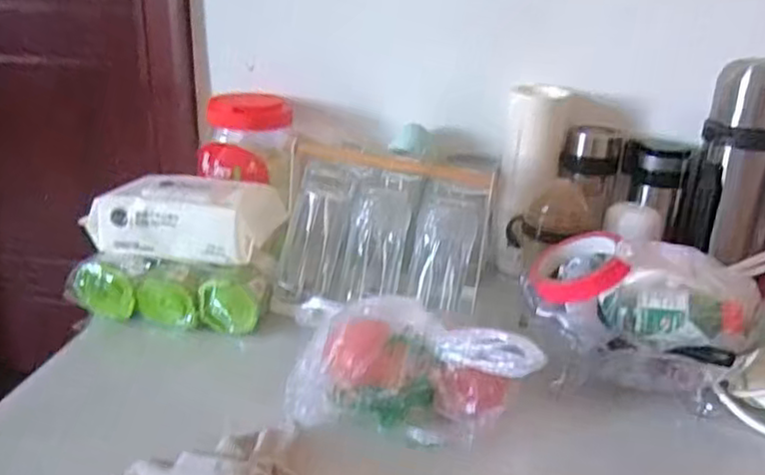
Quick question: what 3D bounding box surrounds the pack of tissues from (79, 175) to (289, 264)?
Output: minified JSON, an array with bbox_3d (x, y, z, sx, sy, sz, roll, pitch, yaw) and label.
[{"bbox_3d":[-0.229,-0.028,0.788,0.217,0.077,0.095,2,22,0],"label":"pack of tissues"}]

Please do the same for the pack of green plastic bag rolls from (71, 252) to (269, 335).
[{"bbox_3d":[-0.242,0.059,0.767,0.214,0.068,0.078,8,23,14],"label":"pack of green plastic bag rolls"}]

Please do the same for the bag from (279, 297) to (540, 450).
[{"bbox_3d":[0.022,0.117,0.601,0.213,0.107,0.076,7,22,11],"label":"bag"}]

